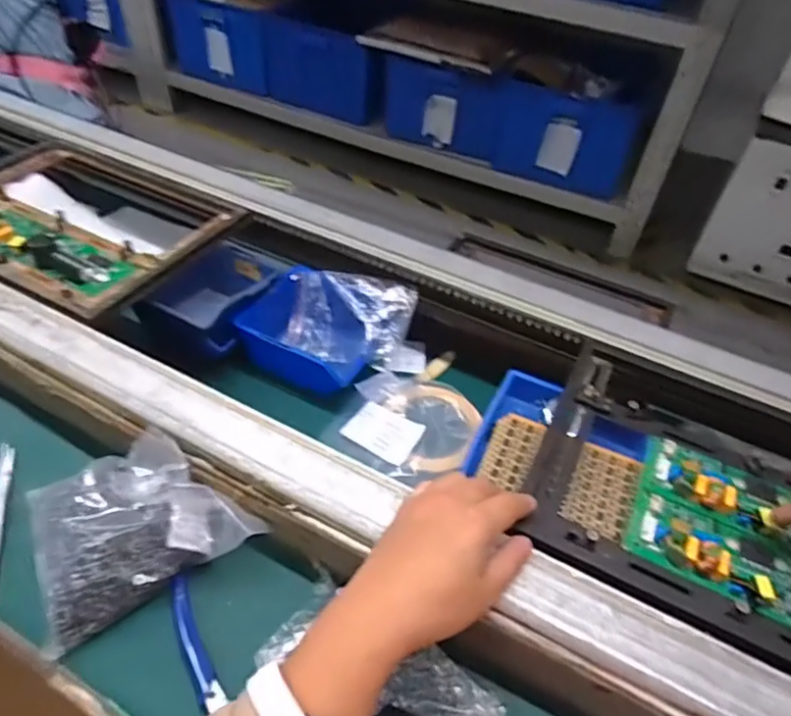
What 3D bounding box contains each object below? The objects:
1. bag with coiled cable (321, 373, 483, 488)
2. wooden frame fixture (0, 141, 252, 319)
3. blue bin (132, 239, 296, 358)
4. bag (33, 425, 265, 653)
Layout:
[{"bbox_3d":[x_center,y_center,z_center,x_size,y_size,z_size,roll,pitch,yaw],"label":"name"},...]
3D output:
[{"bbox_3d":[0.010,0.063,0.573,0.131,0.028,0.118,21,47,12],"label":"bag with coiled cable"},{"bbox_3d":[-0.338,-0.149,0.627,0.335,0.035,0.227,25,48,16],"label":"wooden frame fixture"},{"bbox_3d":[-0.187,-0.061,0.625,0.095,0.073,0.132,22,47,13],"label":"blue bin"},{"bbox_3d":[-0.174,0.110,0.406,0.136,0.056,0.103,-19,51,-23],"label":"bag"}]

